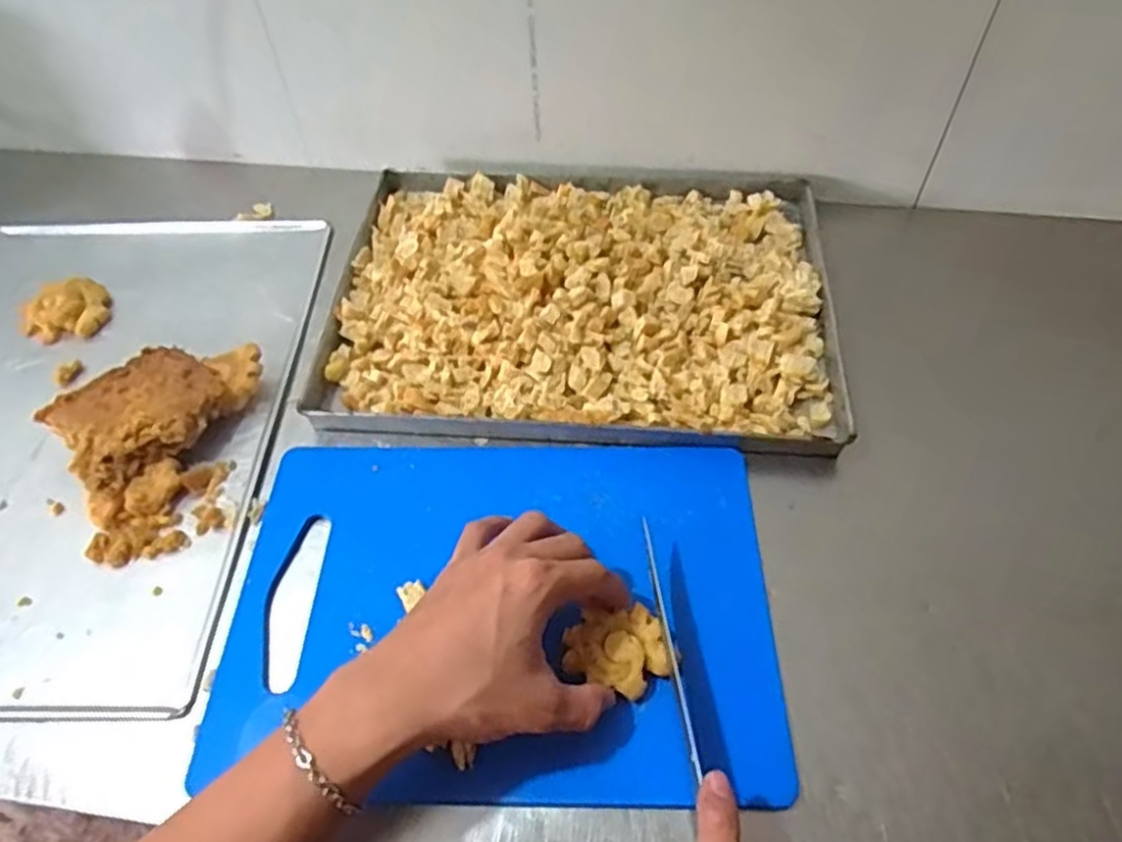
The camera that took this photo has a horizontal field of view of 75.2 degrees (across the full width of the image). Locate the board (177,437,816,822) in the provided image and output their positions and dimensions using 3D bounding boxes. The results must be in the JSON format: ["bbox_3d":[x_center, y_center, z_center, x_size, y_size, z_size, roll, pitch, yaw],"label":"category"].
[{"bbox_3d":[-0.037,0.114,0.471,0.336,0.011,0.239,1,52,1],"label":"board"}]

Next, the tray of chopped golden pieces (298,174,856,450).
[{"bbox_3d":[0.017,-0.111,0.616,0.407,0.047,0.288,3,52,4],"label":"tray of chopped golden pieces"}]

